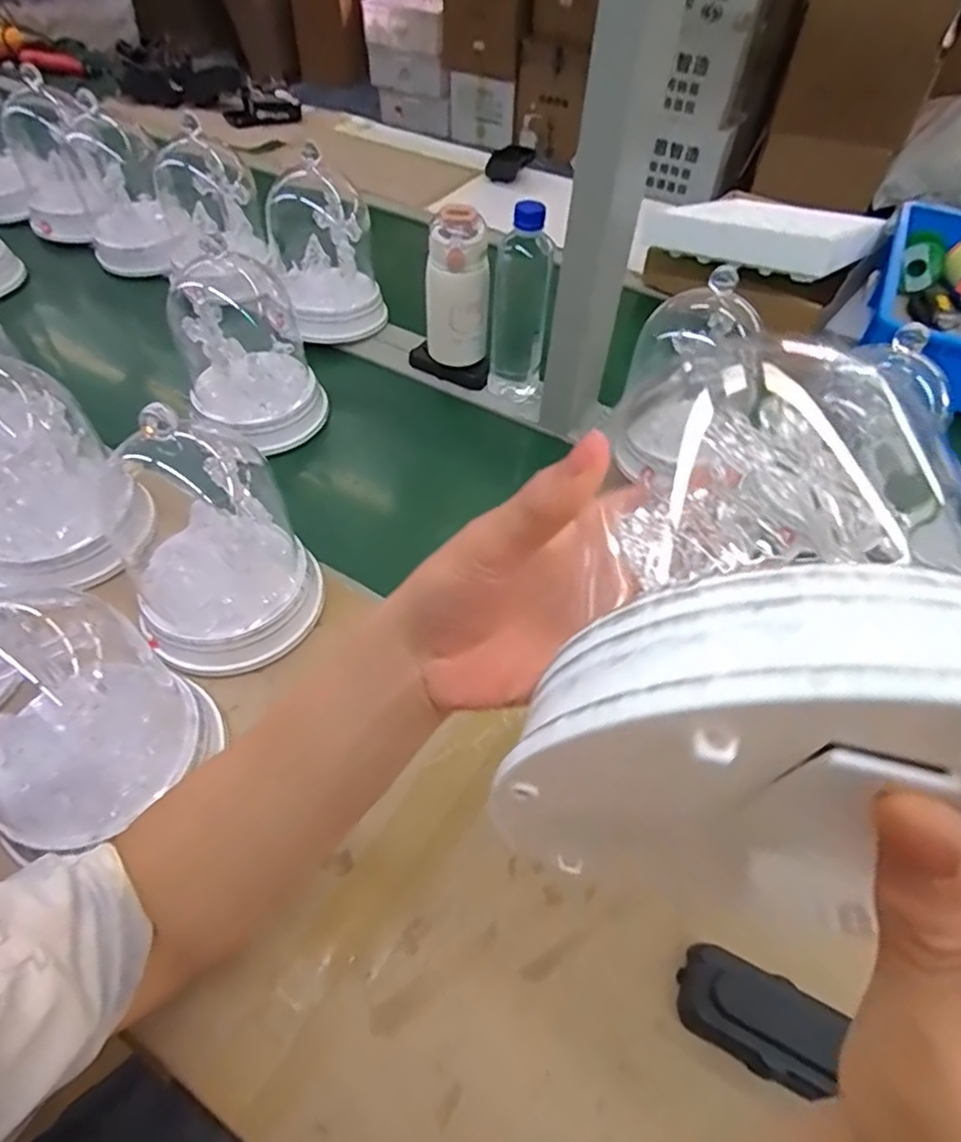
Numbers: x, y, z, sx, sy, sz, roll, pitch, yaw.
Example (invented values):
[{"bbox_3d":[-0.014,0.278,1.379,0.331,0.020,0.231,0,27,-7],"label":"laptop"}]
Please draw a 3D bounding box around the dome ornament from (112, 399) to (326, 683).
[{"bbox_3d":[-0.209,-0.034,0.486,0.138,0.192,0.141,-16,53,-16],"label":"dome ornament"}]

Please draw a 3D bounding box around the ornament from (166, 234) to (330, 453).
[{"bbox_3d":[-0.249,-0.238,0.672,0.132,0.178,0.113,-19,55,-16],"label":"ornament"}]

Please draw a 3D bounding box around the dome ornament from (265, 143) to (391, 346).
[{"bbox_3d":[-0.198,-0.390,0.792,0.143,0.181,0.132,-13,54,-12],"label":"dome ornament"}]

